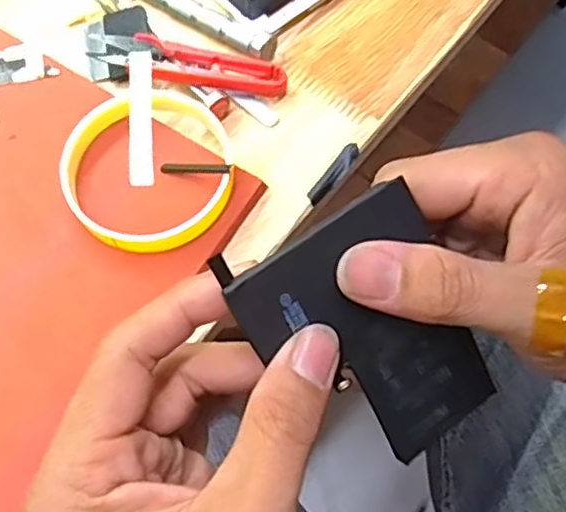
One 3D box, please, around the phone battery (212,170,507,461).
[{"bbox_3d":[0.029,0.027,0.214,0.066,0.004,0.091,-33,111,-14],"label":"phone battery"}]

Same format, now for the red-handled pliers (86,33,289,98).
[{"bbox_3d":[-0.050,-0.099,0.354,0.103,0.016,0.024,10,72,2],"label":"red-handled pliers"}]

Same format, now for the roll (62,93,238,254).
[{"bbox_3d":[-0.066,-0.044,0.332,0.083,0.015,0.086,0,72,-1],"label":"roll"}]

